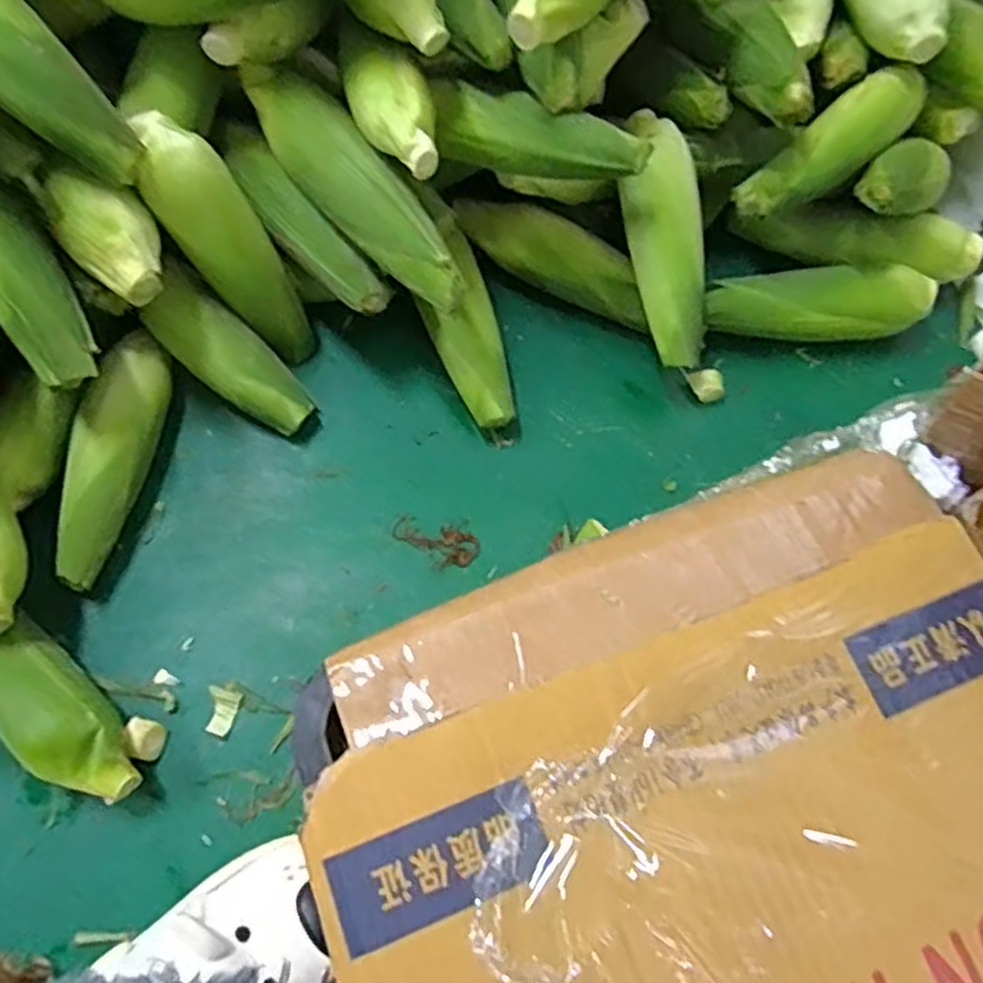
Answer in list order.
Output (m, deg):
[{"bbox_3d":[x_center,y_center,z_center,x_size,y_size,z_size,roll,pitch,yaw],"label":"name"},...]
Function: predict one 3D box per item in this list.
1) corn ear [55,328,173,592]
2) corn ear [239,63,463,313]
[{"bbox_3d":[-0.308,-0.029,0.623,0.049,0.051,0.214,10,68,2],"label":"corn ear"},{"bbox_3d":[-0.110,-0.245,0.609,0.057,0.059,0.245,-39,75,-16],"label":"corn ear"}]

